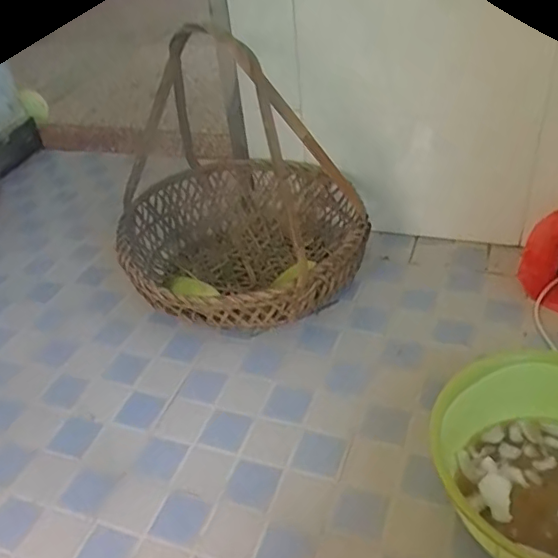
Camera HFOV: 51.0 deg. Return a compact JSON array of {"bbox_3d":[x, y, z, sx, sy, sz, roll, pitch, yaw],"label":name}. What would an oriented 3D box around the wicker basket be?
[{"bbox_3d":[-0.079,-0.170,1.031,0.425,0.432,0.461,-13,37,-8],"label":"wicker basket"}]

